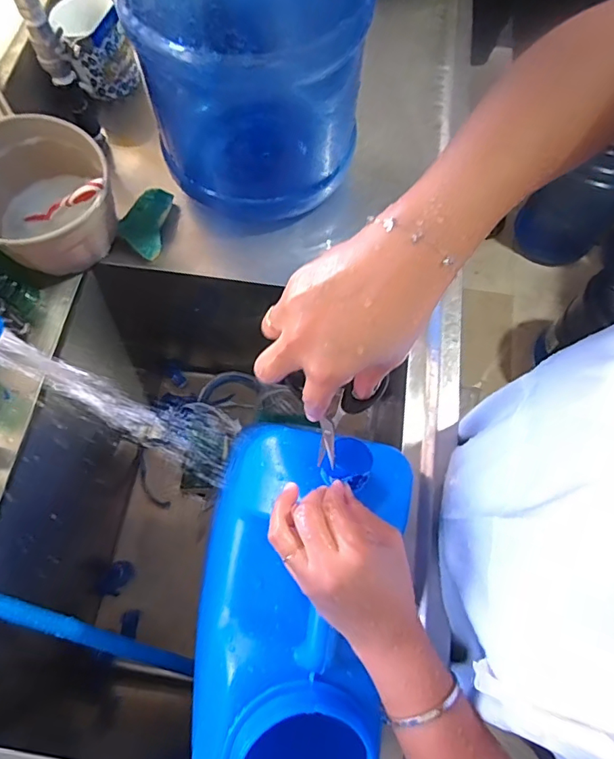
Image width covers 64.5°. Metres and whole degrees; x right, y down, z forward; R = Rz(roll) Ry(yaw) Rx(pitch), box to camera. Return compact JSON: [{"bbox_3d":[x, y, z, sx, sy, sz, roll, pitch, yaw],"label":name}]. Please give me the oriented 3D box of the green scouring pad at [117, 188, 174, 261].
[{"bbox_3d":[-0.201,-0.205,0.636,0.066,0.023,0.082,41,84,-2],"label":"green scouring pad"}]

